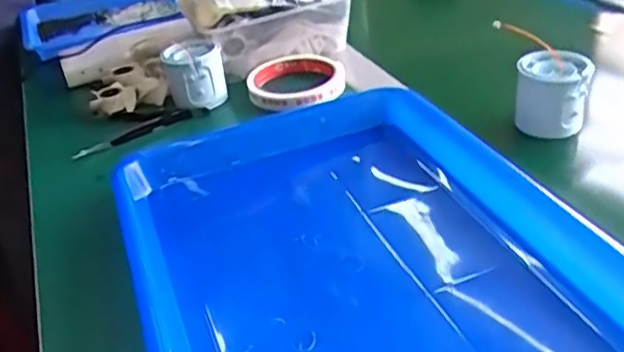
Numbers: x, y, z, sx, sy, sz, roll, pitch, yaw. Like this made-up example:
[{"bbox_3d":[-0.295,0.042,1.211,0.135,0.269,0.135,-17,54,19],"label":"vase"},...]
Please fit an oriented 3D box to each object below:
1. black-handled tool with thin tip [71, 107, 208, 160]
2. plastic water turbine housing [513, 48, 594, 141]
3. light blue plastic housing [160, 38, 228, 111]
[{"bbox_3d":[-0.153,-0.042,0.568,0.125,0.010,0.019,-24,36,-25],"label":"black-handled tool with thin tip"},{"bbox_3d":[0.192,-0.066,0.504,0.053,0.054,0.054,6,34,20],"label":"plastic water turbine housing"},{"bbox_3d":[-0.110,-0.096,0.601,0.055,0.050,0.055,-13,32,-9],"label":"light blue plastic housing"}]

